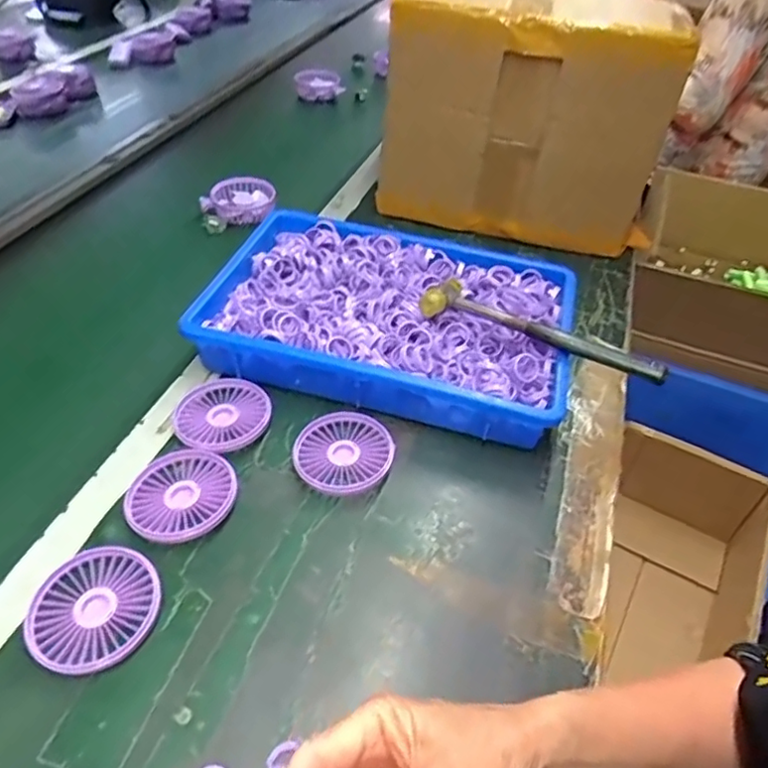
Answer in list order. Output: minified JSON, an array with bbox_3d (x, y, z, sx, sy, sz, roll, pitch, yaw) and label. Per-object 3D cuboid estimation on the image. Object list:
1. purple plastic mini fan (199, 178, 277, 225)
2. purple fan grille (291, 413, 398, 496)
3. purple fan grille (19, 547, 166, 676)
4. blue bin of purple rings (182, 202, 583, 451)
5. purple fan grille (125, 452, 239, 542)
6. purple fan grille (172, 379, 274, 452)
[{"bbox_3d":[-0.210,-0.261,0.875,0.105,0.037,0.076,-9,62,-8],"label":"purple plastic mini fan"},{"bbox_3d":[-0.036,0.063,0.544,0.087,0.018,0.082,2,44,-2],"label":"purple fan grille"},{"bbox_3d":[-0.207,0.162,0.434,0.086,0.014,0.087,2,44,-2],"label":"purple fan grille"},{"bbox_3d":[0.002,-0.071,0.642,0.372,0.069,0.234,12,45,9],"label":"blue bin of purple rings"},{"bbox_3d":[-0.168,0.093,0.502,0.087,0.020,0.086,2,44,-2],"label":"purple fan grille"},{"bbox_3d":[-0.151,0.028,0.563,0.083,0.012,0.086,2,44,-2],"label":"purple fan grille"}]

